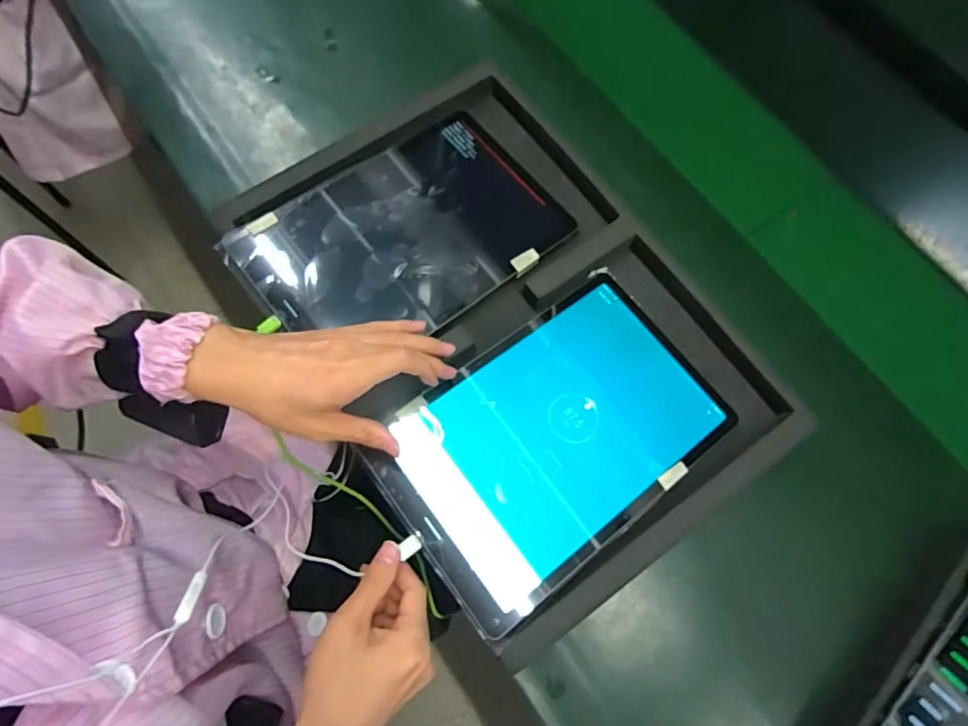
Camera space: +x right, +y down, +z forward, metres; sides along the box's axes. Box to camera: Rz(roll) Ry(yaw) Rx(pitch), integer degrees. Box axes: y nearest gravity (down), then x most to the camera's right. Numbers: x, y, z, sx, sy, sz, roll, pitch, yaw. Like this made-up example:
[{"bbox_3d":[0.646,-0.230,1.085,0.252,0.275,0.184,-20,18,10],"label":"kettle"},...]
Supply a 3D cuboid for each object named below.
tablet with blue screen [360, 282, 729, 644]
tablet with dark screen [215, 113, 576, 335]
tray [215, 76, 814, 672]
[{"bbox_3d":[0.054,0.053,0.399,0.250,0.011,0.161,-35,75,-15],"label":"tablet with blue screen"},{"bbox_3d":[-0.065,-0.107,0.444,0.250,0.010,0.165,-36,78,-18],"label":"tablet with dark screen"},{"bbox_3d":[0.012,-0.030,0.431,0.293,0.042,0.413,-35,77,-11],"label":"tray"}]

